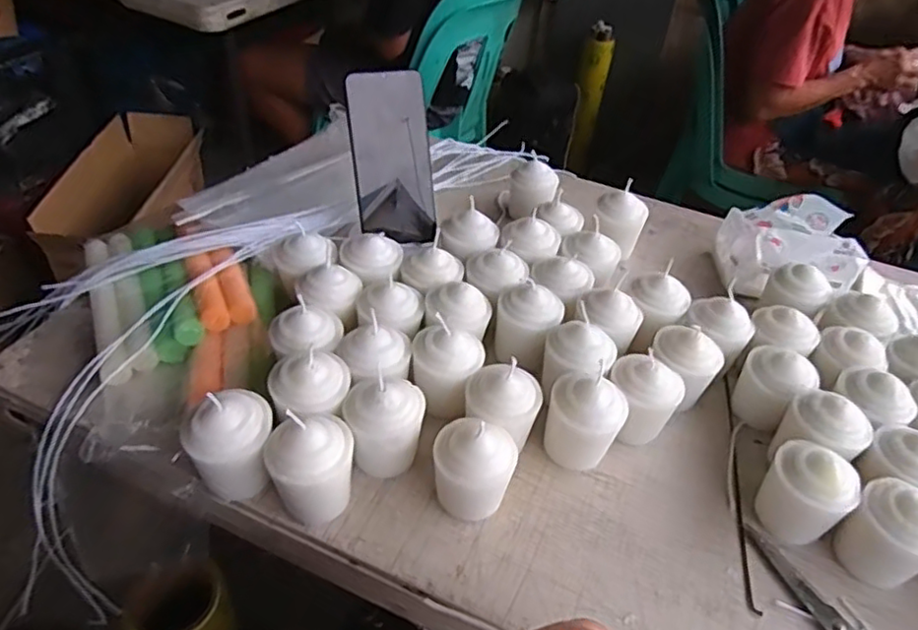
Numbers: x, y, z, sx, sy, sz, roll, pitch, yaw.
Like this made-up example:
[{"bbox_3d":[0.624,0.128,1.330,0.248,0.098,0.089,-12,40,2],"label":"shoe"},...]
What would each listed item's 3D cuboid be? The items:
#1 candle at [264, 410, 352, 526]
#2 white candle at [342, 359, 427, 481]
[{"bbox_3d":[-0.101,0.107,0.437,0.057,0.077,0.064,-9,45,-16],"label":"candle"},{"bbox_3d":[-0.054,0.083,0.466,0.058,0.073,0.058,-3,44,-10],"label":"white candle"}]

